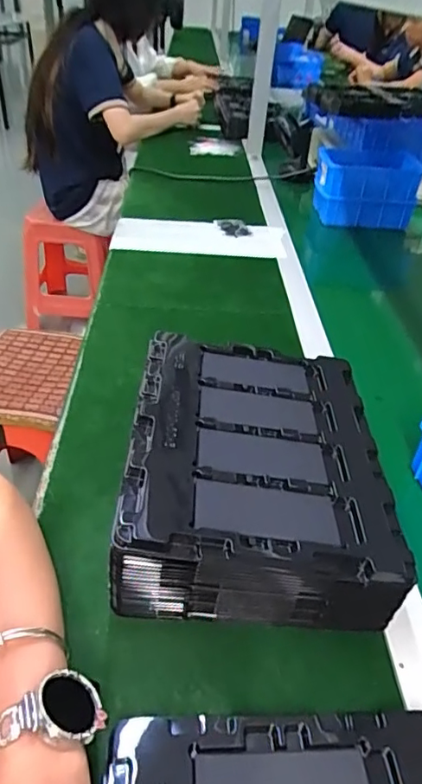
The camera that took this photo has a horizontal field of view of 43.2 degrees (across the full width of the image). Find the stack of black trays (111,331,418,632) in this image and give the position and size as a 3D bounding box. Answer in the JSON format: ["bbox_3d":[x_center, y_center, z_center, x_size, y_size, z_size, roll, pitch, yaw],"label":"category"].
[{"bbox_3d":[0.041,0.062,0.494,0.219,0.091,0.273,3,39,1],"label":"stack of black trays"}]

